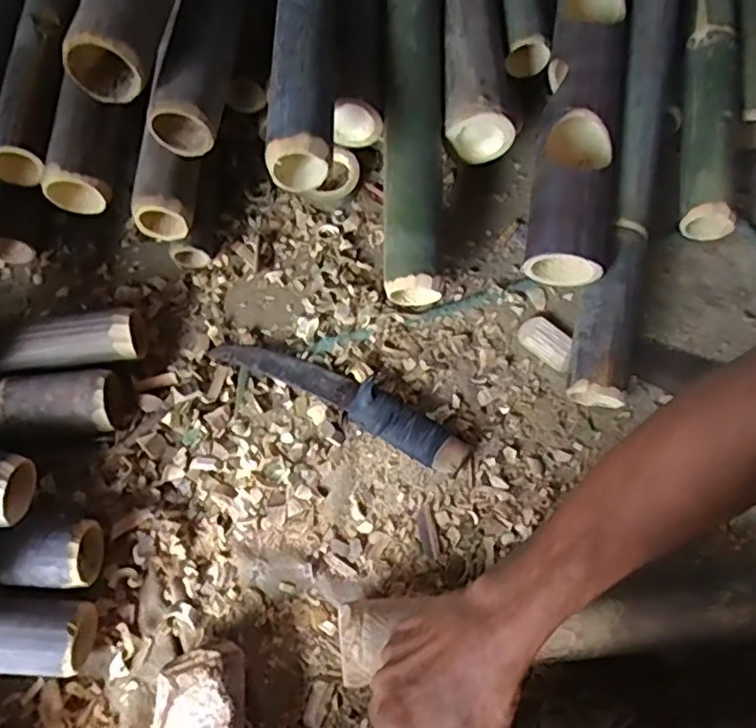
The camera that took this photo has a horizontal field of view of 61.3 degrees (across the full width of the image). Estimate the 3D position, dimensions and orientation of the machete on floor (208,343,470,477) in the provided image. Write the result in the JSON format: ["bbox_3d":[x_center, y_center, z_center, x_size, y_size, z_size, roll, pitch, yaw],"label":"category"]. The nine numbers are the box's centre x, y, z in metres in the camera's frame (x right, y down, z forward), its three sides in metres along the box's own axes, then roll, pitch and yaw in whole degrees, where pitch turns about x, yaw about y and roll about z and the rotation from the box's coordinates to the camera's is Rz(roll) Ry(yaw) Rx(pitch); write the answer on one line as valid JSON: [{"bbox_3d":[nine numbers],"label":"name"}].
[{"bbox_3d":[-0.042,0.032,0.672,0.289,0.035,0.052,25,70,10],"label":"machete on floor"}]

